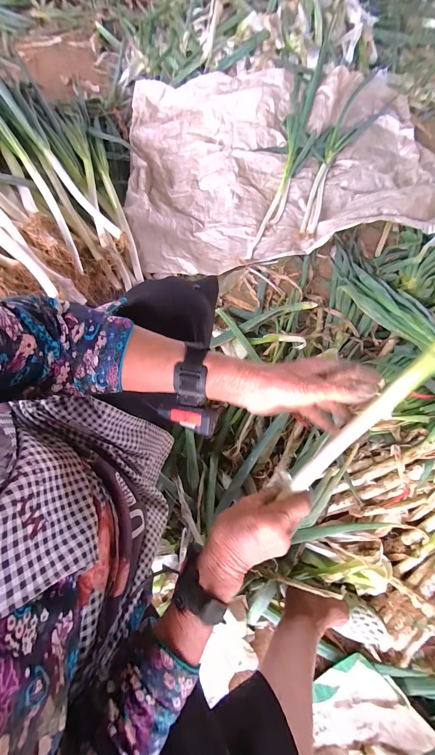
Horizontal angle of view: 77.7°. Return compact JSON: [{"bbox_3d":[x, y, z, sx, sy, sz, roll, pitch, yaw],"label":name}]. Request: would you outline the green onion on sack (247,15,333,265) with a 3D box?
[{"bbox_3d":[0.242,-0.806,0.988,0.154,0.118,0.792,18,88,4],"label":"green onion on sack"}]

